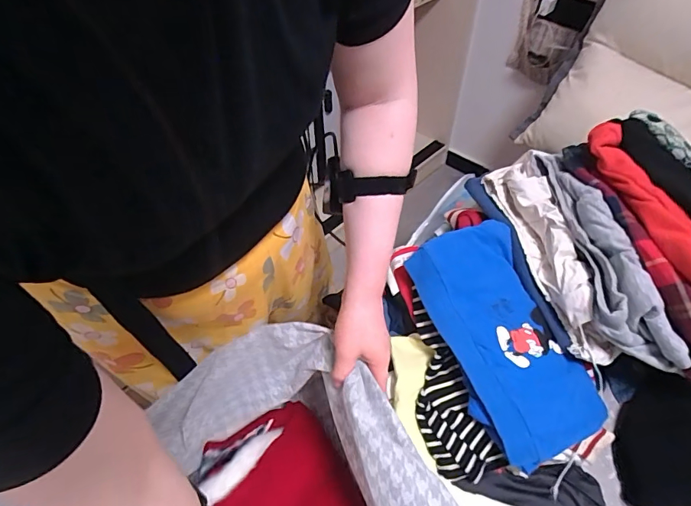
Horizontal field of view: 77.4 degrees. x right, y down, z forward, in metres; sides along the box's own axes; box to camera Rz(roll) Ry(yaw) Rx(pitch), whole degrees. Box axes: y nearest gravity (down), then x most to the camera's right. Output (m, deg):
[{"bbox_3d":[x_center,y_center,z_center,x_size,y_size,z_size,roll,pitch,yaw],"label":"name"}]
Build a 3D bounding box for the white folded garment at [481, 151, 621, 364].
[{"bbox_3d":[0.348,-0.016,0.736,0.103,0.101,0.394,-9,64,-6],"label":"white folded garment"}]

